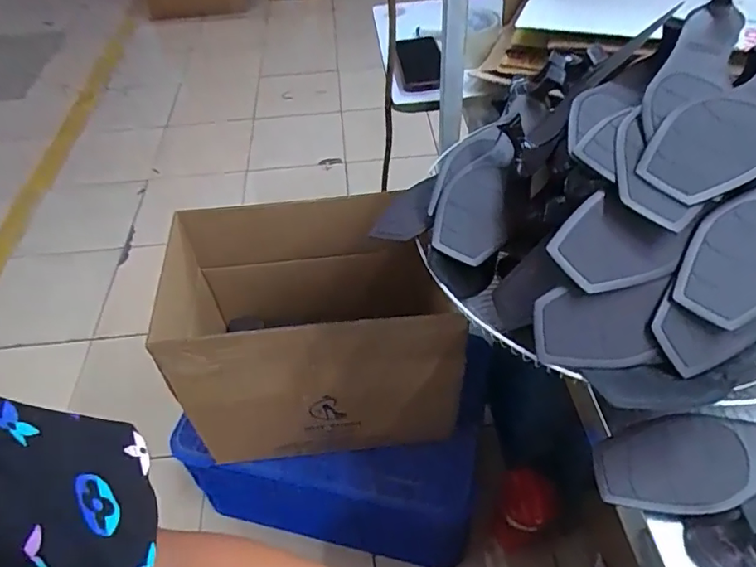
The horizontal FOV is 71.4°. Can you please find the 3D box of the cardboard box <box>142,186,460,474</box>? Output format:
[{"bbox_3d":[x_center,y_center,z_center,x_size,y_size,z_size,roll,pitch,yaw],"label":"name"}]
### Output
[{"bbox_3d":[-0.104,0.076,0.928,0.433,0.342,0.299,-5,48,-1],"label":"cardboard box"}]

